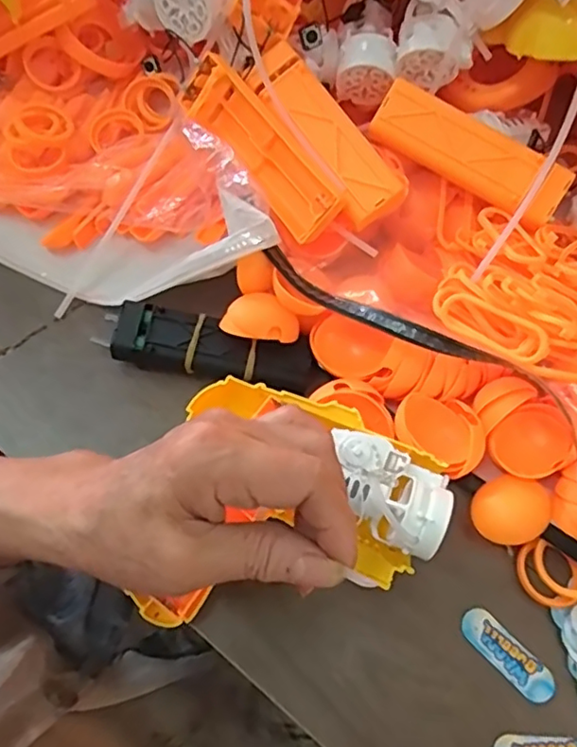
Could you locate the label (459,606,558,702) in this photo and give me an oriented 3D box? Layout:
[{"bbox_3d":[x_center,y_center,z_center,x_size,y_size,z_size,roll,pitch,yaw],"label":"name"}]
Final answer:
[{"bbox_3d":[0.109,0.140,0.292,0.051,0.004,0.018,43,72,13],"label":"label"}]

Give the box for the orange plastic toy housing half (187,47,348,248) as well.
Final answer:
[{"bbox_3d":[-0.016,-0.119,0.316,0.034,0.026,0.108,-42,74,31],"label":"orange plastic toy housing half"}]

